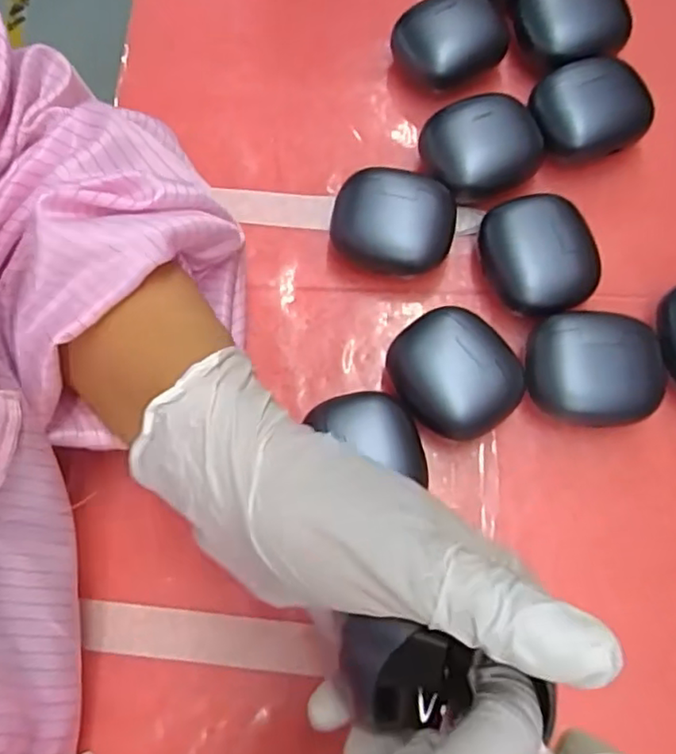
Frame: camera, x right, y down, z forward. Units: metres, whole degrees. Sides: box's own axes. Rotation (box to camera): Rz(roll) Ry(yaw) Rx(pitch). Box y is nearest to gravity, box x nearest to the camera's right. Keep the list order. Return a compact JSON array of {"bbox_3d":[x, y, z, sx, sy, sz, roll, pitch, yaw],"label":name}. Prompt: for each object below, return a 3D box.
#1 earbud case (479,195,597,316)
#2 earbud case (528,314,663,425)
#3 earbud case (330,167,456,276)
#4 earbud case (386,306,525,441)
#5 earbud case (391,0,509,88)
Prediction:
[{"bbox_3d":[0.092,-0.055,0.288,0.042,0.031,0.054,-25,74,-6],"label":"earbud case"},{"bbox_3d":[0.111,-0.002,0.271,0.055,0.030,0.046,0,73,2],"label":"earbud case"},{"bbox_3d":[0.026,-0.072,0.296,0.056,0.030,0.045,10,74,5],"label":"earbud case"},{"bbox_3d":[0.050,0.000,0.272,0.048,0.030,0.055,-35,75,-9],"label":"earbud case"},{"bbox_3d":[0.060,-0.172,0.325,0.056,0.034,0.040,-13,73,-2],"label":"earbud case"}]

